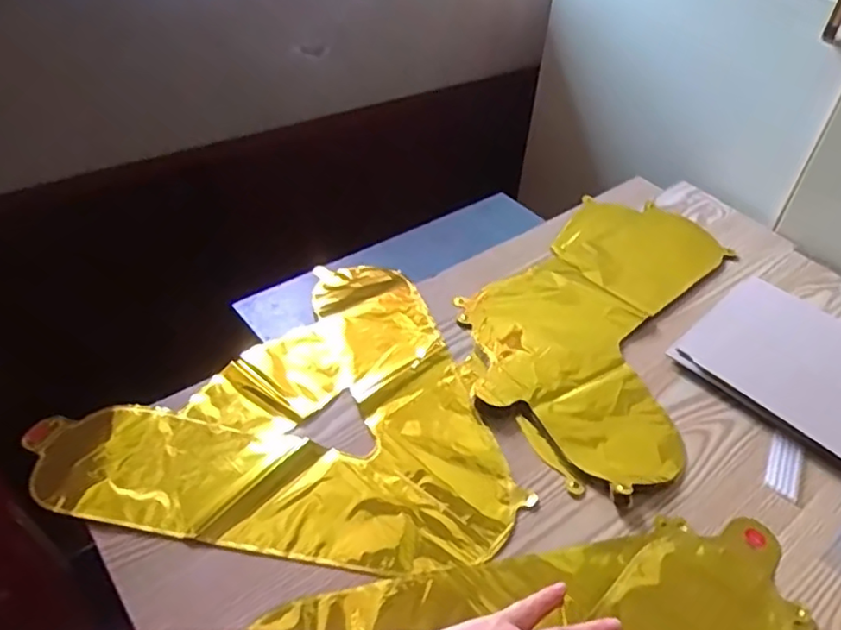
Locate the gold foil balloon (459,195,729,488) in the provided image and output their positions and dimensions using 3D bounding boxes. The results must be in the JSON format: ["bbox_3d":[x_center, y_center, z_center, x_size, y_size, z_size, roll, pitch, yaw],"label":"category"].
[{"bbox_3d":[0.189,-0.007,0.683,0.225,0.011,0.411,23,45,21],"label":"gold foil balloon"}]

